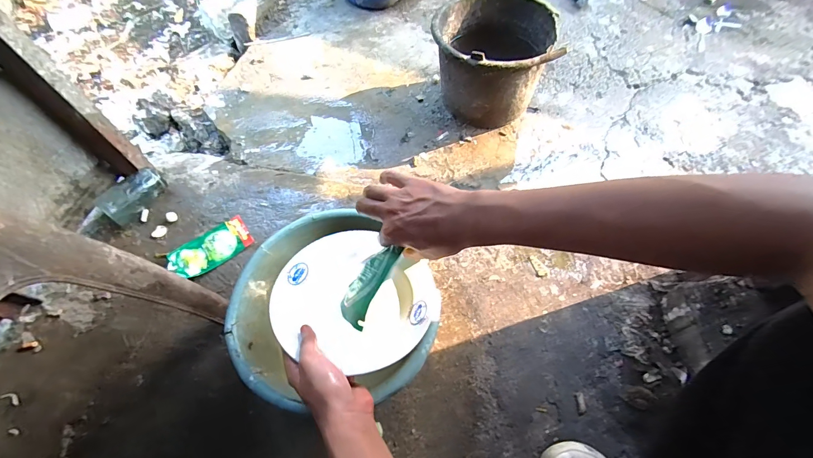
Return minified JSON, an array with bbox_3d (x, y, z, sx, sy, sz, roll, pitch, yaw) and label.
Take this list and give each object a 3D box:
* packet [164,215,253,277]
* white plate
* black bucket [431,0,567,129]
[{"bbox_3d":[-0.401,0.039,0.728,0.155,0.014,0.088,-37,60,-20],"label":"packet"},{"bbox_3d":[-0.070,0.090,0.467,0.202,0.042,0.184,-2,54,3],"label":"white plate"},{"bbox_3d":[0.212,-0.410,0.905,0.267,0.225,0.295,8,60,7],"label":"black bucket"}]

